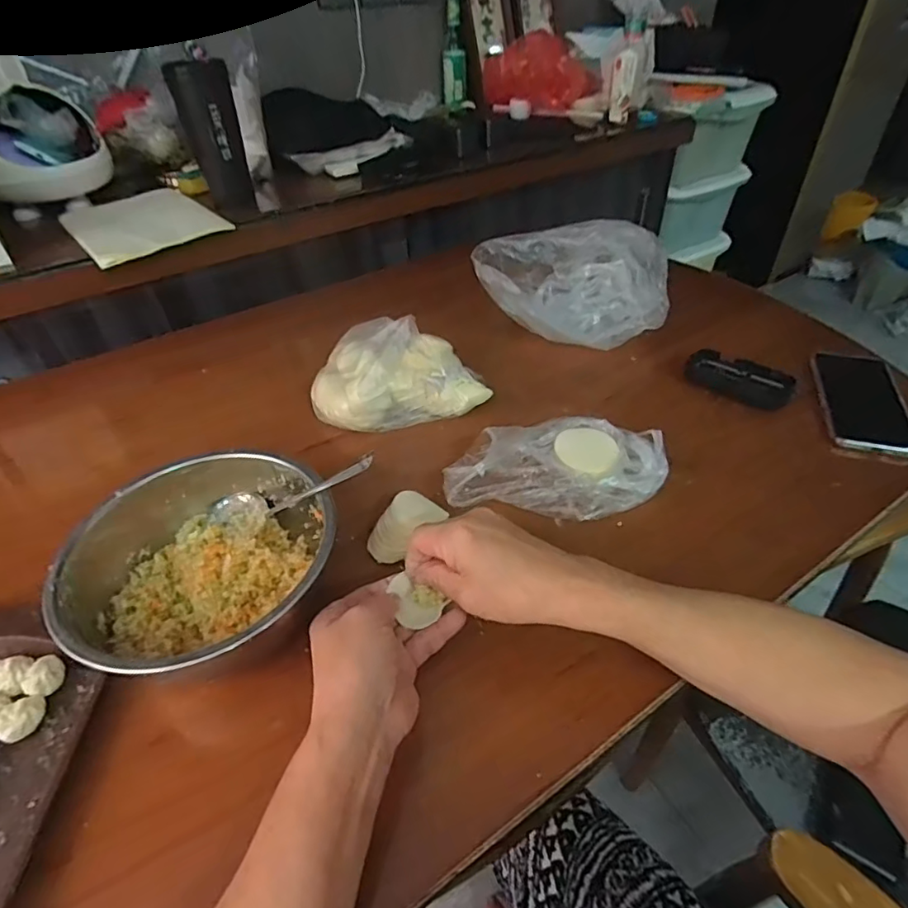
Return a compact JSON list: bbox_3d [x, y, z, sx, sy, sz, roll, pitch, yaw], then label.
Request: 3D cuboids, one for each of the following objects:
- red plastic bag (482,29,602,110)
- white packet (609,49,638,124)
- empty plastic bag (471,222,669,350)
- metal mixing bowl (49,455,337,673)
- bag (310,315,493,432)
[{"bbox_3d":[0.184,-0.799,1.154,0.244,0.109,0.203,3,43,7],"label":"red plastic bag"},{"bbox_3d":[0.352,-0.770,1.158,0.046,0.124,0.021,11,44,15],"label":"white packet"},{"bbox_3d":[0.141,-0.207,0.669,0.224,0.114,0.095,-7,42,-4],"label":"empty plastic bag"},{"bbox_3d":[-0.180,0.077,0.412,0.180,0.067,0.171,-2,42,2],"label":"metal mixing bowl"},{"bbox_3d":[-0.061,-0.095,0.594,0.188,0.086,0.109,-8,42,-5],"label":"bag"}]

